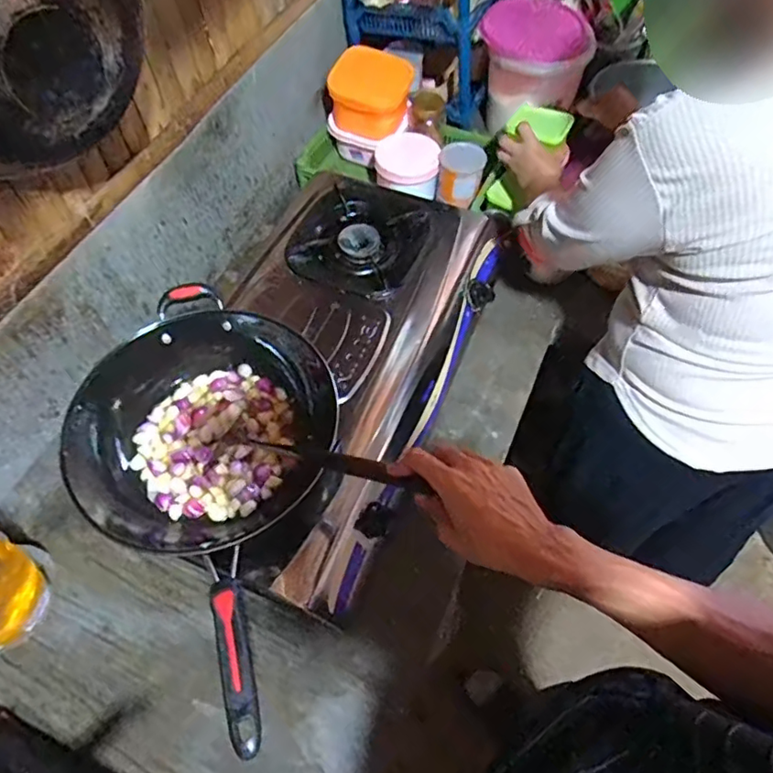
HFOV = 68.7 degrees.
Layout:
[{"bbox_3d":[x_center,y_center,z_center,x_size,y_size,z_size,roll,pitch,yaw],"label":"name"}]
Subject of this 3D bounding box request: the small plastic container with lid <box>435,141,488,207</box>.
[{"bbox_3d":[0.135,-0.385,1.022,0.079,0.083,0.071,10,61,7],"label":"small plastic container with lid"}]

